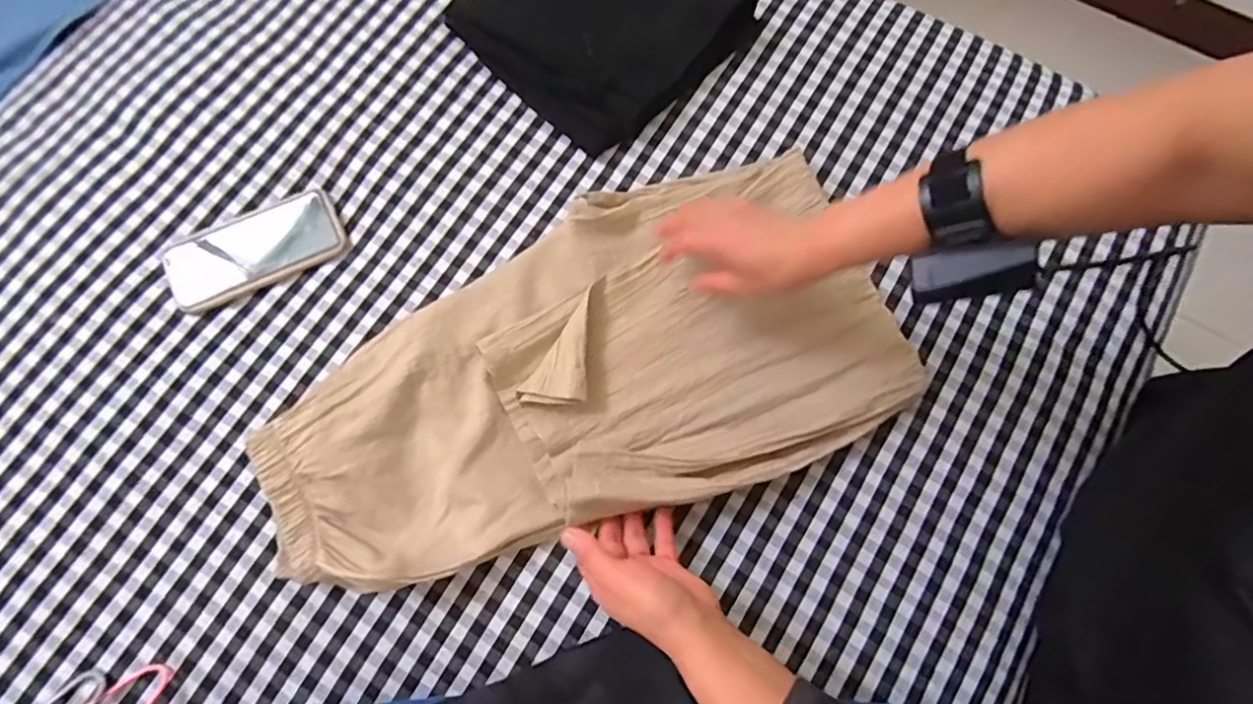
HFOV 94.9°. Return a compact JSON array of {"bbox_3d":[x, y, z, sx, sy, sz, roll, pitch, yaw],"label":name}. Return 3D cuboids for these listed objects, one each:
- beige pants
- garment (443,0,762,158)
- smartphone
[{"bbox_3d":[-0.043,0.016,0.528,0.573,0.046,0.290,-21,76,-7],"label":"beige pants"},{"bbox_3d":[-0.019,-0.386,0.635,0.288,0.069,0.259,-41,79,-11],"label":"garment"},{"bbox_3d":[-0.377,-0.107,0.585,0.167,0.011,0.083,-28,77,-8],"label":"smartphone"}]

